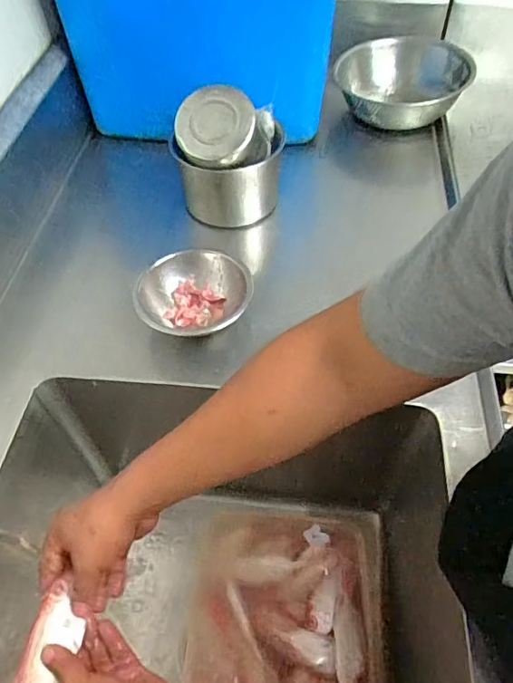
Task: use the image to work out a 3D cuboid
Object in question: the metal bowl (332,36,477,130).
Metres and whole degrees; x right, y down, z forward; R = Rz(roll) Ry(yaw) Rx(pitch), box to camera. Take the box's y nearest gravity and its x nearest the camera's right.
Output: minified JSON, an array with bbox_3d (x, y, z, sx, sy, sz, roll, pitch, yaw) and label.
[{"bbox_3d":[0.275,-0.484,0.989,0.243,0.101,0.247,-1,52,1],"label":"metal bowl"}]

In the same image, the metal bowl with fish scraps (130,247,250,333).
[{"bbox_3d":[-0.085,-0.051,0.702,0.137,0.071,0.138,-1,52,1],"label":"metal bowl with fish scraps"}]

